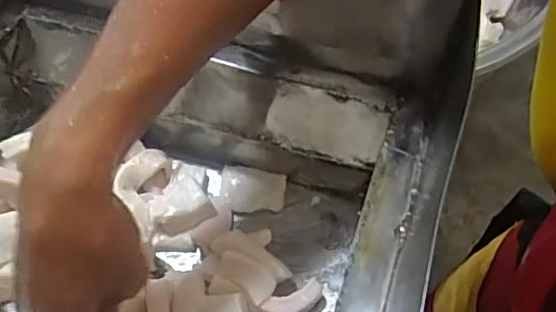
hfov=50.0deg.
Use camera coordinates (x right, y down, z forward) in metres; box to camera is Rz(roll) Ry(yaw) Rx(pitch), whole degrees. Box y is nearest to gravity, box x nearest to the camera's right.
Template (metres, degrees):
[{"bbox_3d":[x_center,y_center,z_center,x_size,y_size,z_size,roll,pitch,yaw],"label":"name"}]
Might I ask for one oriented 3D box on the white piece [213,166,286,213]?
[{"bbox_3d":[-0.020,0.027,0.455,0.050,0.007,0.037,6,54,5],"label":"white piece"}]

